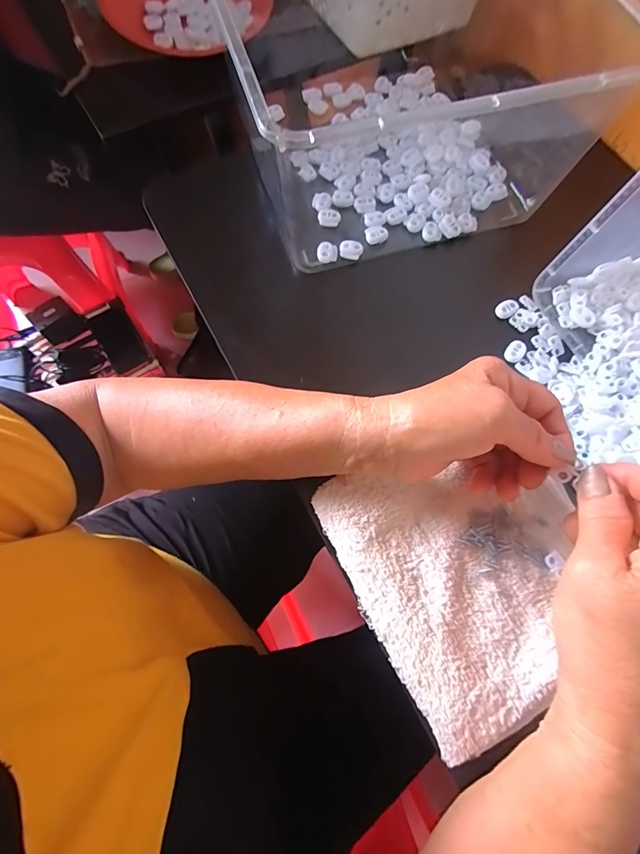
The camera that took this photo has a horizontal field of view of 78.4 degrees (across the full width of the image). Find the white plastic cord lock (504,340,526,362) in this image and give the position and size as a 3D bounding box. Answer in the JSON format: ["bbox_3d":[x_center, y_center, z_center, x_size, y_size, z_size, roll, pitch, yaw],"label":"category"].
[{"bbox_3d":[0.174,-0.067,0.349,0.016,0.004,0.026,39,74,11],"label":"white plastic cord lock"}]

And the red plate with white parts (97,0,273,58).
[{"bbox_3d":[-0.161,-0.521,0.477,0.196,0.034,0.196,1,71,-2],"label":"red plate with white parts"}]

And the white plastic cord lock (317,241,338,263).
[{"bbox_3d":[0.007,-0.169,0.377,0.019,0.006,0.022,2,71,-1],"label":"white plastic cord lock"}]

